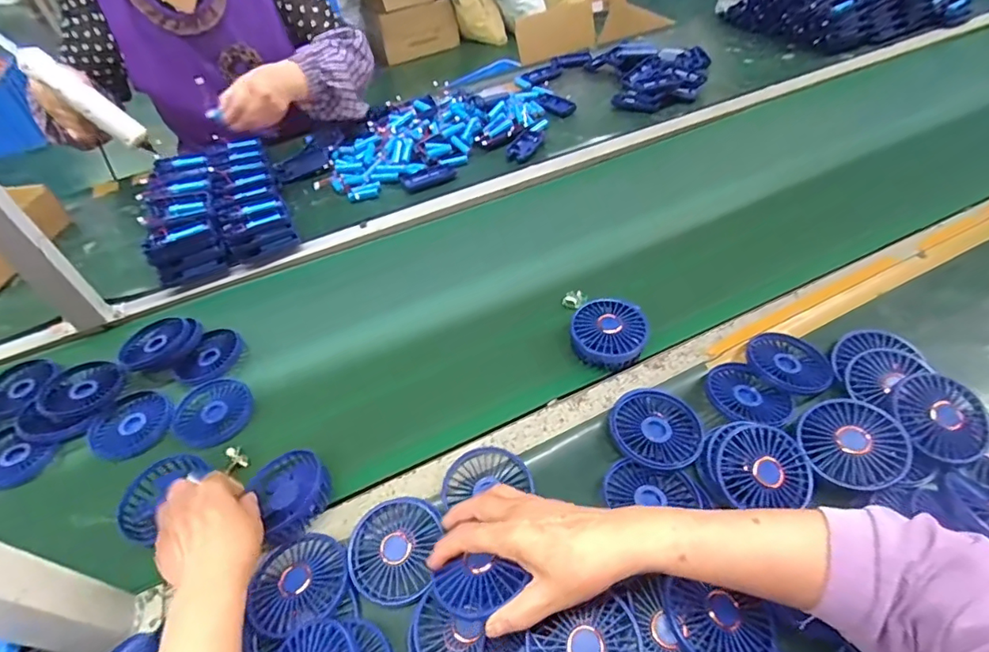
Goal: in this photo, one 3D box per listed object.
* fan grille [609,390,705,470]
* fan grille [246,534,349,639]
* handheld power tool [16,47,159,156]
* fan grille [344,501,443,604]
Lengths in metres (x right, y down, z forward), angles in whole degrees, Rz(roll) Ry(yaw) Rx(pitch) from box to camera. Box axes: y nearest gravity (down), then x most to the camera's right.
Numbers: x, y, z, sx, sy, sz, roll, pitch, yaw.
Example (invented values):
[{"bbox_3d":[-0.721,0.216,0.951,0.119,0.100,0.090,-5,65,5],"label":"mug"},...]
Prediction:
[{"bbox_3d":[0.166,0.107,0.518,0.091,0.028,0.086,13,51,17],"label":"fan grille"},{"bbox_3d":[-0.174,0.227,0.450,0.080,0.010,0.078,-25,50,-15],"label":"fan grille"},{"bbox_3d":[-0.594,-0.326,0.740,0.028,0.187,0.036,-30,29,43],"label":"handheld power tool"},{"bbox_3d":[-0.093,0.202,0.461,0.080,0.015,0.086,-3,48,4],"label":"fan grille"}]

